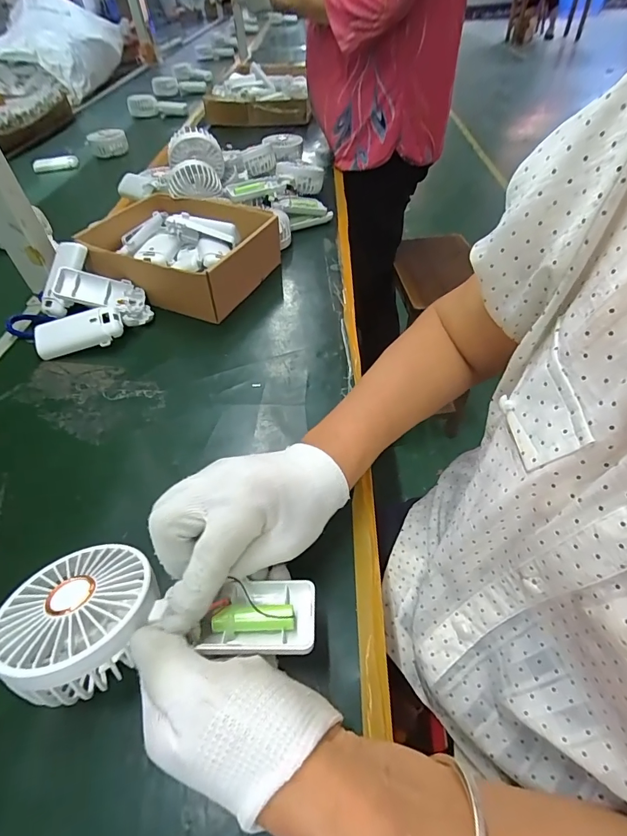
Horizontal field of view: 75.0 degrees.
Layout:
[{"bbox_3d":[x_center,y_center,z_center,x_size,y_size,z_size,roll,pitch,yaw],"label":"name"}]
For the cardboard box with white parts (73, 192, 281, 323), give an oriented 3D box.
[{"bbox_3d":[-0.179,-0.226,0.558,0.211,0.072,0.183,20,52,17],"label":"cardboard box with white parts"}]

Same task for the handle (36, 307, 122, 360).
[{"bbox_3d":[-0.266,-0.097,0.465,0.093,0.034,0.037,-16,50,-13],"label":"handle"}]

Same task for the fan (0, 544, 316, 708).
[{"bbox_3d":[-0.091,0.115,0.247,0.180,0.035,0.085,1,49,-6],"label":"fan"}]

